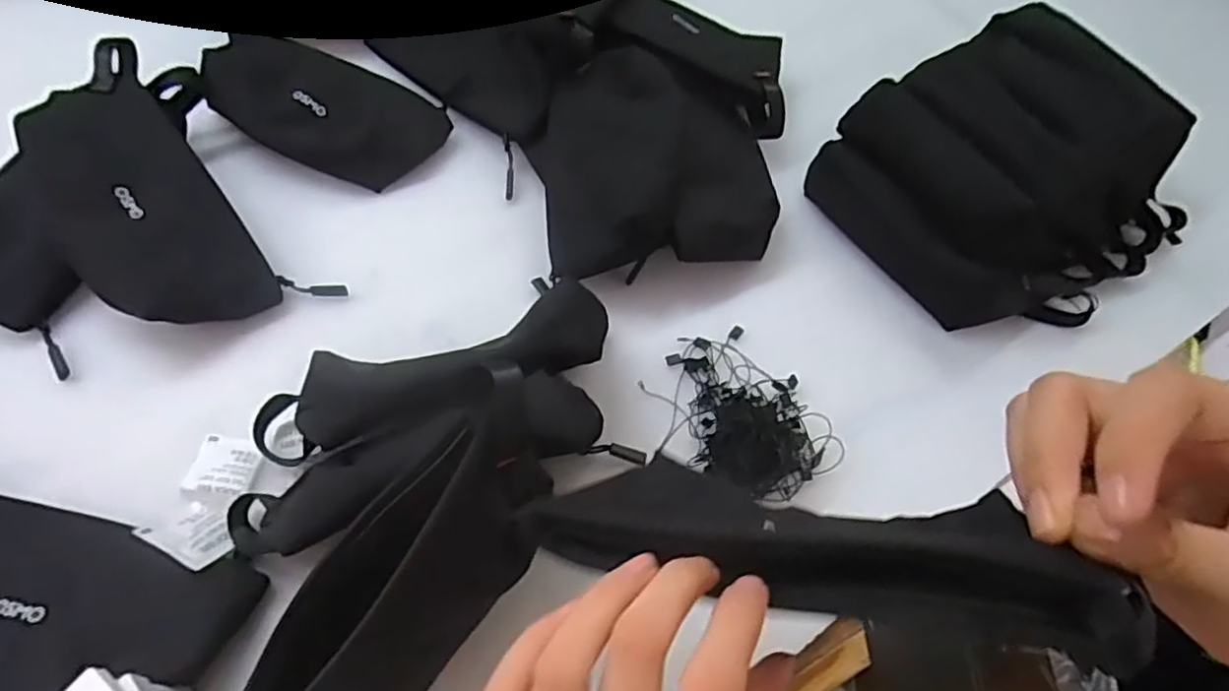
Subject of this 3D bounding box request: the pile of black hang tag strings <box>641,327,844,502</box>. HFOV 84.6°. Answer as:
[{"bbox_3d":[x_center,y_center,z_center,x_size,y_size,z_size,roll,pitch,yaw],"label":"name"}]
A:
[{"bbox_3d":[0.080,0.038,0.423,0.094,0.042,0.120,-21,66,-14],"label":"pile of black hang tag strings"}]

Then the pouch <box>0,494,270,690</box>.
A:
[{"bbox_3d":[-0.299,0.128,0.344,0.202,0.036,0.091,14,62,3],"label":"pouch"}]

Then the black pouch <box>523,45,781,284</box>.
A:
[{"bbox_3d":[0.030,-0.139,0.493,0.177,0.073,0.180,-11,64,-9],"label":"black pouch"}]

